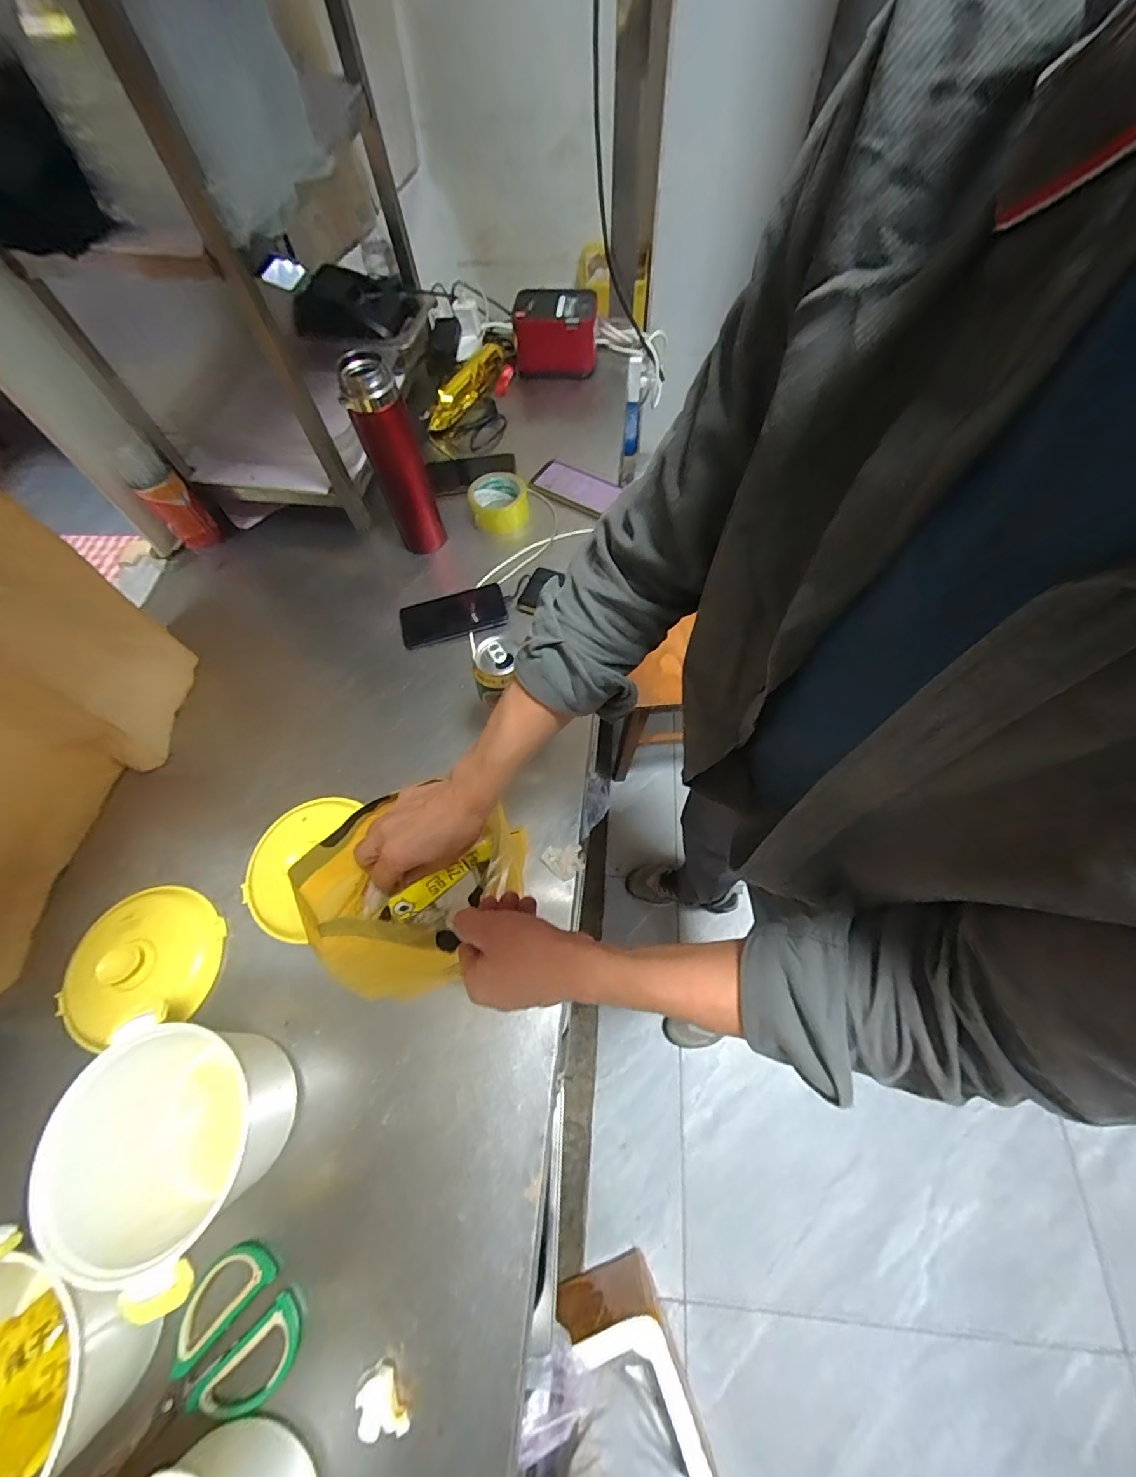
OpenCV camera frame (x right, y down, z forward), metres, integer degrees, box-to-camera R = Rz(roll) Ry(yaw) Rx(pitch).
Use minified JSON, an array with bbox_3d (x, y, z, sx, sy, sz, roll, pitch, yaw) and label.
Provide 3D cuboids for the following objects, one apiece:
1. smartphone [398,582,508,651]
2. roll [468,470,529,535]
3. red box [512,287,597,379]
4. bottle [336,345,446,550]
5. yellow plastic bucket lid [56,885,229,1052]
[{"bbox_3d":[-0.176,-0.188,0.782,0.160,0.017,0.079,-15,65,-4],"label":"smartphone"},{"bbox_3d":[-0.115,-0.398,0.859,0.094,0.053,0.094,-1,64,2],"label":"roll"},{"bbox_3d":[-0.024,-0.796,1.001,0.157,0.108,0.115,-2,64,2],"label":"red box"},{"bbox_3d":[-0.247,-0.400,0.749,0.076,0.274,0.068,-16,65,-5],"label":"bottle"},{"bbox_3d":[-0.483,0.255,0.568,0.155,0.044,0.174,7,65,6],"label":"yellow plastic bucket lid"}]

